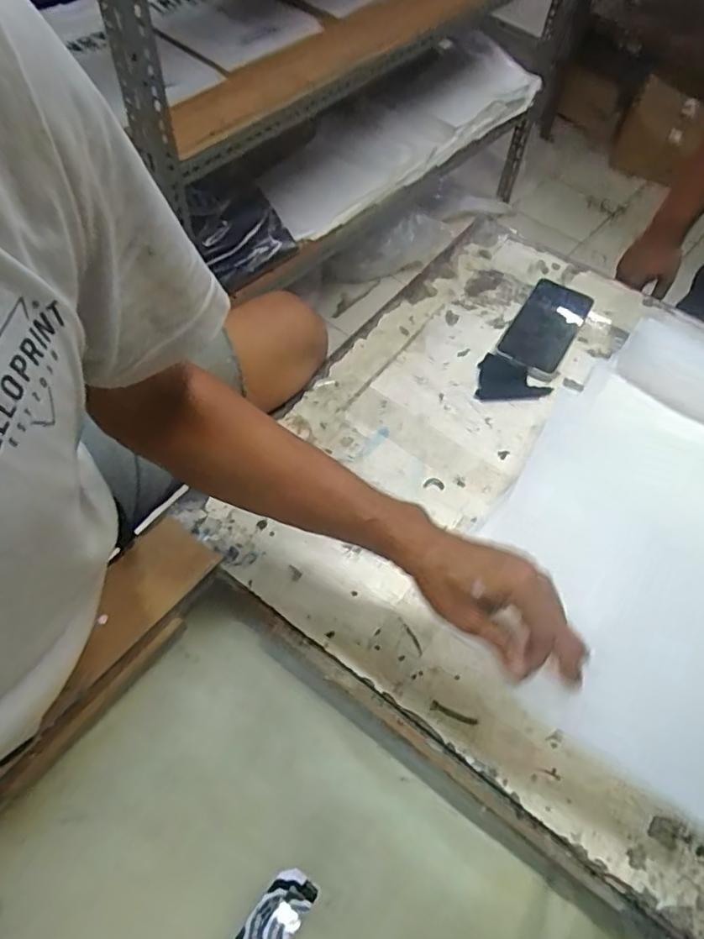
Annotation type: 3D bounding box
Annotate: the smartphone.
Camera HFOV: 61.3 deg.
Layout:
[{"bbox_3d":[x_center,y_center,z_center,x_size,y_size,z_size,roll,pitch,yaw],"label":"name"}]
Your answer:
[{"bbox_3d":[0.246,-0.185,0.749,0.077,0.012,0.159,28,61,14],"label":"smartphone"}]

